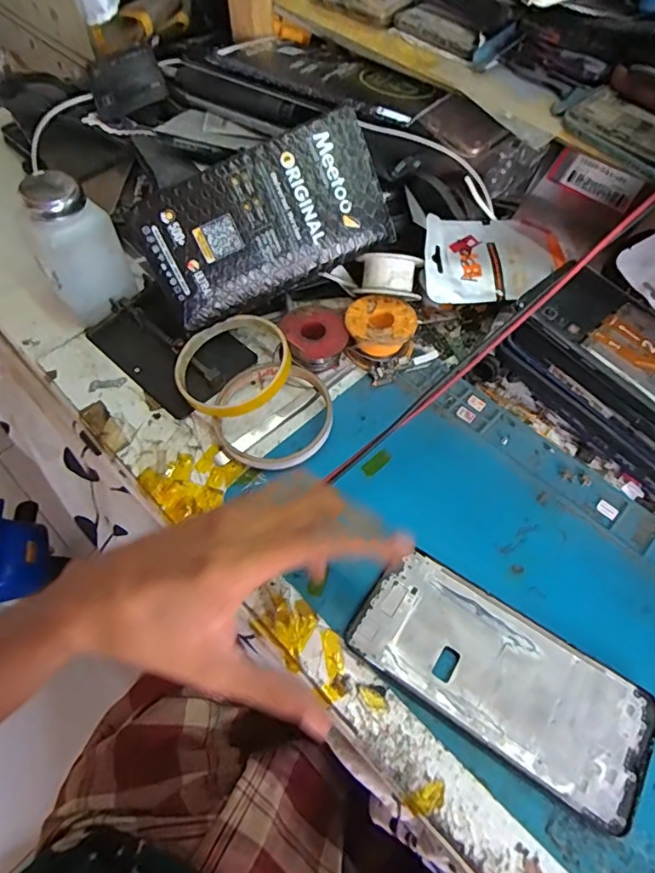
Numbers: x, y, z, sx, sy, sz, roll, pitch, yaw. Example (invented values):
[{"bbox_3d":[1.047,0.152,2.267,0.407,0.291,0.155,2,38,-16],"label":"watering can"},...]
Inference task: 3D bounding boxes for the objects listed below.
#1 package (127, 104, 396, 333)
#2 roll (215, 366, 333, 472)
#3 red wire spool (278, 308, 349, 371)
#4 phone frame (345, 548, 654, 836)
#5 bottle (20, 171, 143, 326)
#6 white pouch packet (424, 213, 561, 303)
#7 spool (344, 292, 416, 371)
[{"bbox_3d":[-0.044,-0.150,0.359,0.172,0.095,0.014,-26,23,-1],"label":"package"},{"bbox_3d":[-0.038,-0.016,0.355,0.082,0.020,0.079,1,60,-1],"label":"roll"},{"bbox_3d":[-0.010,-0.076,0.388,0.044,0.025,0.046,1,60,-1],"label":"red wire spool"},{"bbox_3d":[0.094,0.129,0.278,0.157,0.007,0.072,30,64,16],"label":"phone frame"},{"bbox_3d":[-0.183,-0.138,0.374,0.059,0.096,0.047,-27,64,-16],"label":"bottle"},{"bbox_3d":[0.123,-0.137,0.383,0.097,0.016,0.072,0,71,-2],"label":"white pouch packet"},{"bbox_3d":[0.041,-0.082,0.387,0.051,0.029,0.050,1,60,-1],"label":"spool"}]

